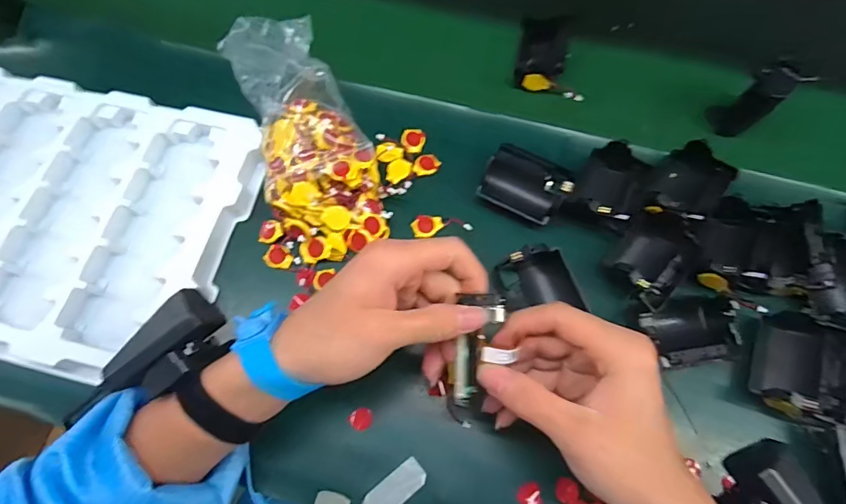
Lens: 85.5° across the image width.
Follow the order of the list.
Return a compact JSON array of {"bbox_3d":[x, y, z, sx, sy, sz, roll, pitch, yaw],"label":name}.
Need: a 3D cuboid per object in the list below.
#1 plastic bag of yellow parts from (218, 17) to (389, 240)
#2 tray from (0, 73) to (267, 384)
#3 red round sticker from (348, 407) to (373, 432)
[{"bbox_3d":[-0.102,-0.100,0.396,0.095,0.055,0.218,-25,83,-9],"label":"plastic bag of yellow parts"},{"bbox_3d":[-0.369,-0.048,0.398,0.418,0.024,0.240,14,69,6],"label":"tray"},{"bbox_3d":[-0.046,0.126,0.345,0.016,0.004,0.017,0,68,1],"label":"red round sticker"}]

